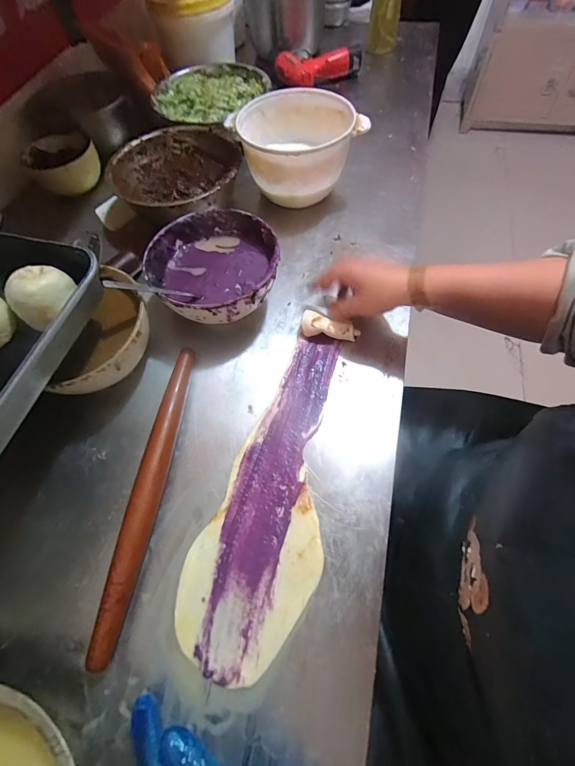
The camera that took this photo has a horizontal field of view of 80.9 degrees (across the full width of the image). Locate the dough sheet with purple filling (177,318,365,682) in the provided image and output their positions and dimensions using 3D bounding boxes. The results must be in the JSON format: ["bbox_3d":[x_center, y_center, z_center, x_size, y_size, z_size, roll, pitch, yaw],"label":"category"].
[{"bbox_3d":[0.004,0.096,0.389,0.125,0.018,0.401,19,66,13],"label":"dough sheet with purple filling"}]

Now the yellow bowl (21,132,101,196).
[{"bbox_3d":[-0.427,-0.423,0.649,0.123,0.048,0.115,-25,65,-9],"label":"yellow bowl"}]

